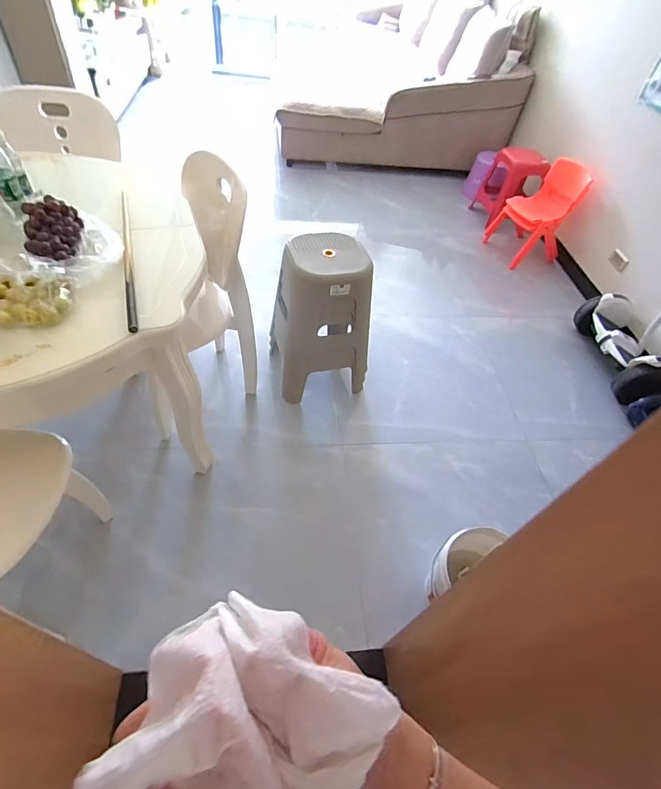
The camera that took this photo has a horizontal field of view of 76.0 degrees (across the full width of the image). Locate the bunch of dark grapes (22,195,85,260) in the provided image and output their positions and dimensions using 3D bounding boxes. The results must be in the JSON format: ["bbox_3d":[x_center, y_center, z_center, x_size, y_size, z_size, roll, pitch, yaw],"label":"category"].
[{"bbox_3d":[-0.653,-0.391,0.985,0.110,0.072,0.173,-12,53,-17],"label":"bunch of dark grapes"}]

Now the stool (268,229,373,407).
[{"bbox_3d":[-0.036,-0.281,1.608,0.333,0.559,0.277,-7,52,-14],"label":"stool"}]

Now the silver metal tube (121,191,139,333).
[{"bbox_3d":[-0.504,-0.367,1.048,0.022,0.022,0.586,-10,53,-16],"label":"silver metal tube"}]

